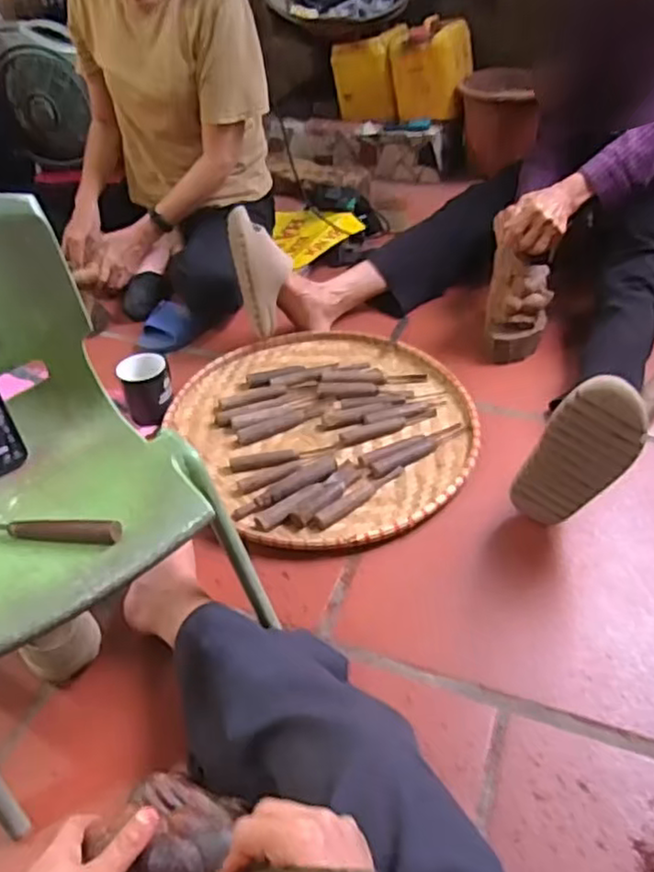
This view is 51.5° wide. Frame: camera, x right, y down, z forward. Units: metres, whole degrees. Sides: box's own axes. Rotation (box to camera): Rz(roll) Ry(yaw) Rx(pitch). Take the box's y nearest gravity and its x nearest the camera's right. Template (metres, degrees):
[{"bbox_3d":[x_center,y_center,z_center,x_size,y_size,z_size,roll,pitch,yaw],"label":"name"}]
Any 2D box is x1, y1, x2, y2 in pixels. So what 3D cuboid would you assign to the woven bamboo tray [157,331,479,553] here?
[{"bbox_3d":[0.004,-0.026,1.133,0.443,0.033,0.510,-25,48,-21],"label":"woven bamboo tray"}]

